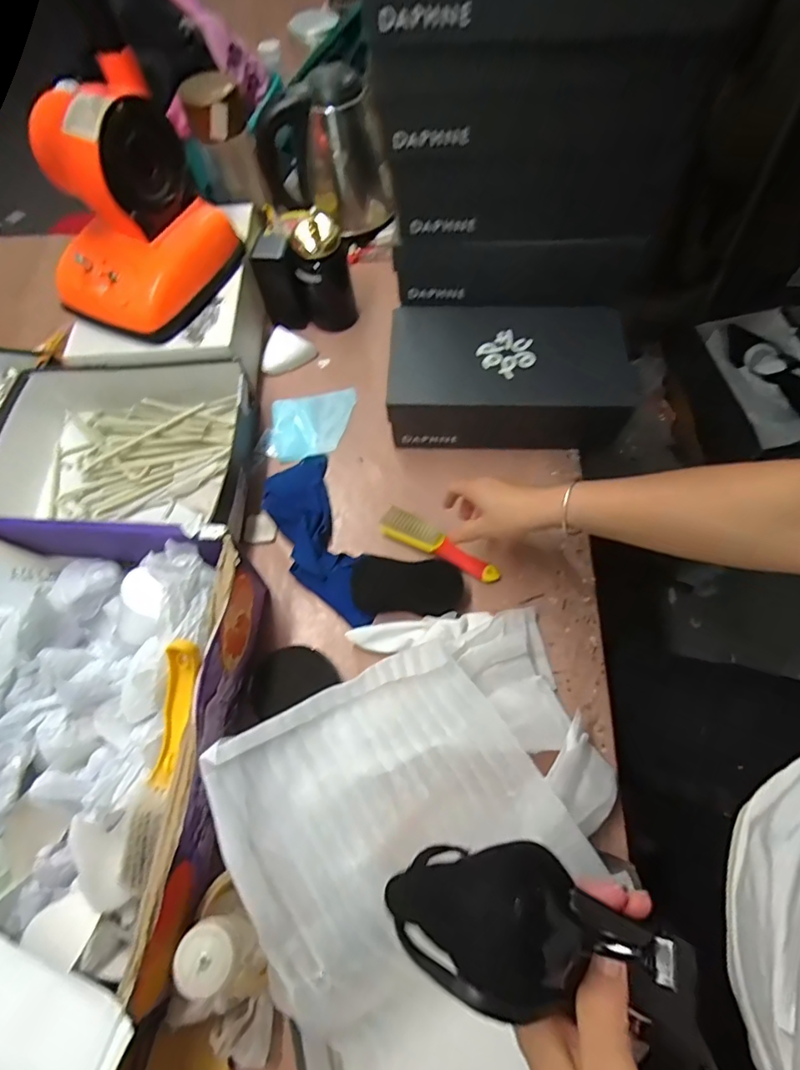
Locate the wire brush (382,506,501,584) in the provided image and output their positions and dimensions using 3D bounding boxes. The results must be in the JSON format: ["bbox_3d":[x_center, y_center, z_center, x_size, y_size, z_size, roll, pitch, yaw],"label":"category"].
[{"bbox_3d":[0.050,0.012,0.644,0.155,0.020,0.036,25,68,14],"label":"wire brush"}]

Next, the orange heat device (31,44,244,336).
[{"bbox_3d":[-0.334,-0.396,0.627,0.148,0.207,0.216,30,70,16],"label":"orange heat device"}]

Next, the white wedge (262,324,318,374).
[{"bbox_3d":[-0.174,-0.272,0.789,0.079,0.032,0.068,30,70,16],"label":"white wedge"}]

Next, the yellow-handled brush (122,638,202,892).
[{"bbox_3d":[-0.207,0.199,0.450,0.028,0.041,0.219,12,88,9],"label":"yellow-handled brush"}]

